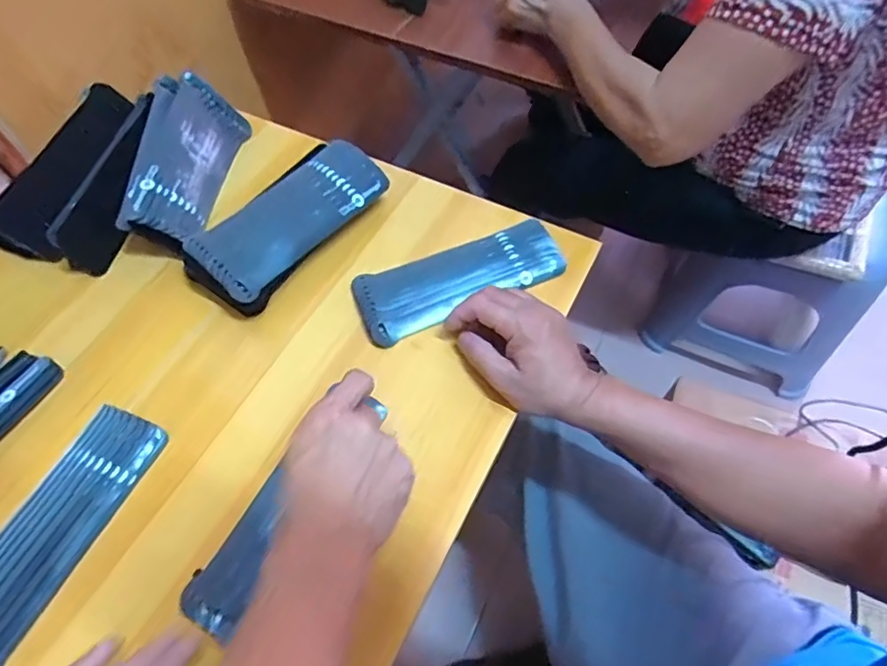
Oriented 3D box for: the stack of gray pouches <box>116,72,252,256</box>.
[{"bbox_3d":[-0.274,-0.174,0.575,0.081,0.063,0.208,0,58,1],"label":"stack of gray pouches"}]

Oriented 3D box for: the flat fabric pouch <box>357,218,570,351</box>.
[{"bbox_3d":[0.014,-0.055,0.532,0.198,0.017,0.076,-22,60,-10],"label":"flat fabric pouch"}]

